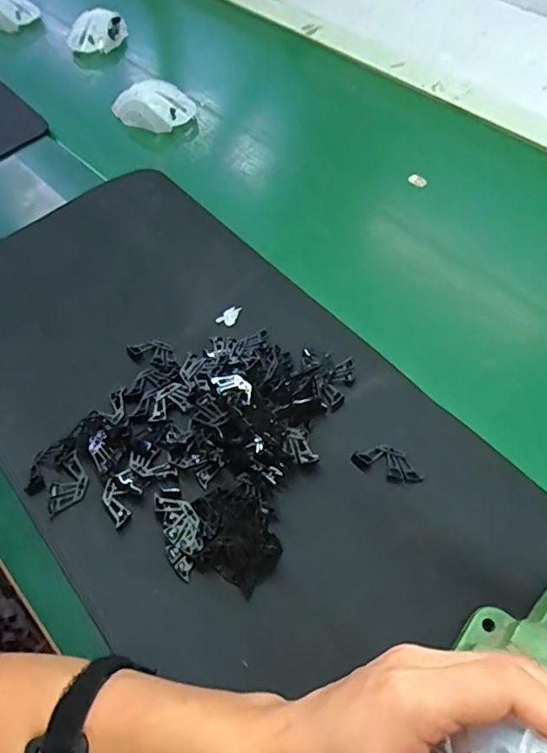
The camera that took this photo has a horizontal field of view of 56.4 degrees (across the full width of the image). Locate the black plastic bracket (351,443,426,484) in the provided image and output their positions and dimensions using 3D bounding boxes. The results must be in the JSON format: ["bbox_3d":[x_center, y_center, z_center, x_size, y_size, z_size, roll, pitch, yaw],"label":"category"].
[{"bbox_3d":[0.089,0.065,0.392,0.054,0.008,0.025,18,62,13],"label":"black plastic bracket"}]

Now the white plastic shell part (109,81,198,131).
[{"bbox_3d":[-0.158,-0.358,0.678,0.105,0.052,0.064,-28,62,-13],"label":"white plastic shell part"}]

